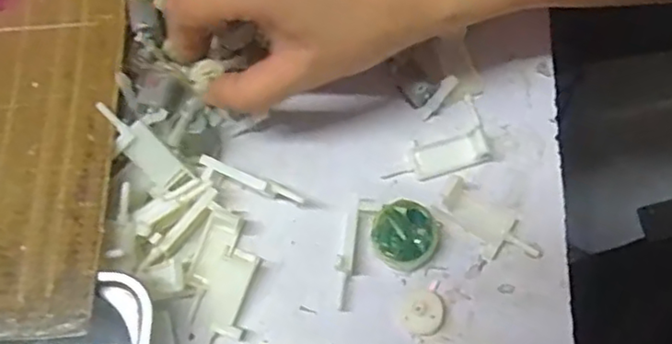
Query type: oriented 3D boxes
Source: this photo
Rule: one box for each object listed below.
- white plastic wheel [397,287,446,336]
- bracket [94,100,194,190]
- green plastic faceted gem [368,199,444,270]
[{"bbox_3d":[0.044,0.070,0.319,0.023,0.007,0.023,0,70,1],"label":"white plastic wheel"},{"bbox_3d":[-0.099,-0.013,0.326,0.057,0.007,0.018,45,75,-15],"label":"bracket"},{"bbox_3d":[0.035,0.033,0.327,0.034,0.017,0.036,0,70,1],"label":"green plastic faceted gem"}]

